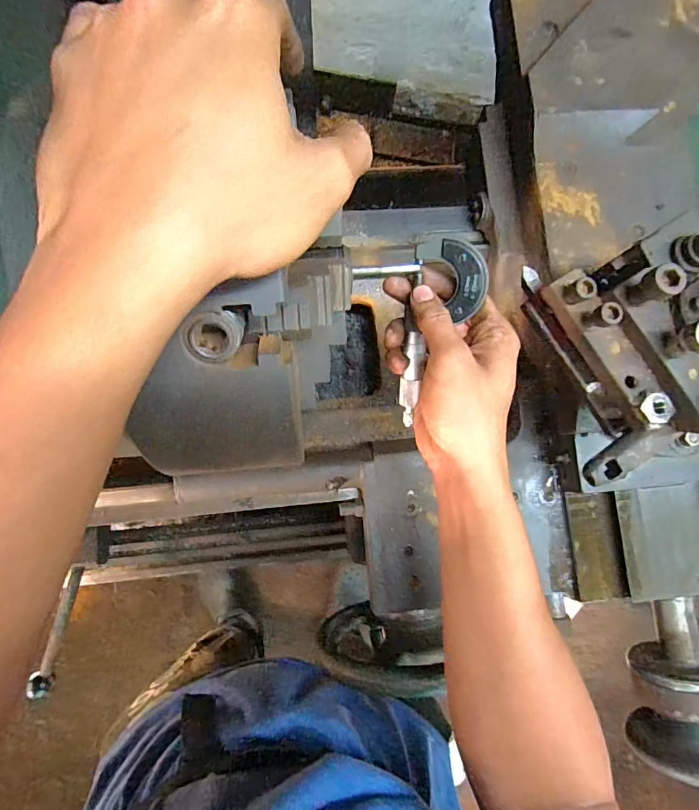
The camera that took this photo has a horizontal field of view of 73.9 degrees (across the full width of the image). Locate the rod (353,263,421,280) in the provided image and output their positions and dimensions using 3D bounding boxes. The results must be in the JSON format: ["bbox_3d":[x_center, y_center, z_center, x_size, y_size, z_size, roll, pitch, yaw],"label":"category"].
[{"bbox_3d":[0.025,-0.091,0.313,0.046,0.005,0.008,-6,83,-6],"label":"rod"}]

